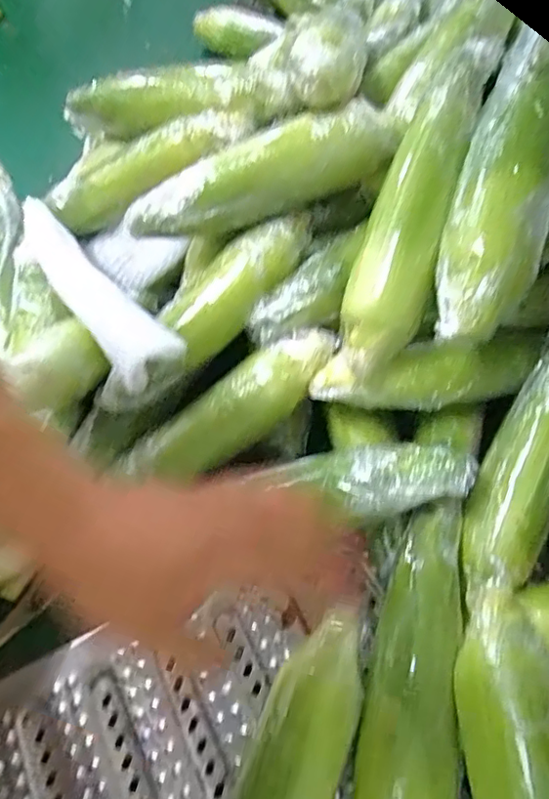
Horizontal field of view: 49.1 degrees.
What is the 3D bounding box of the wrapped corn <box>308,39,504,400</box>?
[{"bbox_3d":[0.090,-0.121,0.404,0.060,0.050,0.253,21,96,14],"label":"wrapped corn"}]

